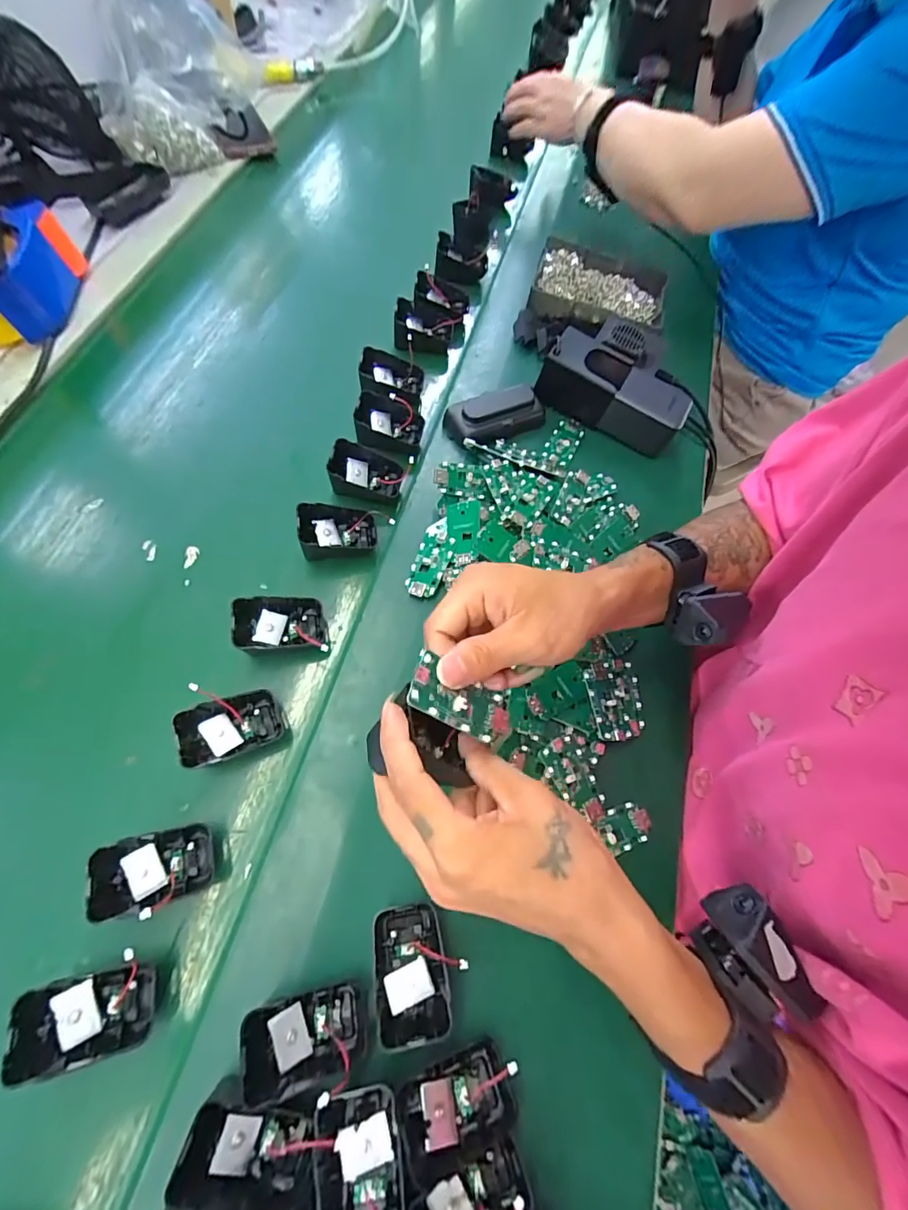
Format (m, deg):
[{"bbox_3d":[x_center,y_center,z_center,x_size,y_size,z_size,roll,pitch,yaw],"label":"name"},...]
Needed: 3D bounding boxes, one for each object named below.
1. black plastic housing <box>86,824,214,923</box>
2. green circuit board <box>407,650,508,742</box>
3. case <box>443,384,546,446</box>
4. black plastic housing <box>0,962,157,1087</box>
[{"bbox_3d":[-0.196,0.172,0.314,0.064,0.033,0.045,-13,70,-8],"label":"black plastic housing"},{"bbox_3d":[0.005,0.052,0.262,0.065,0.006,0.030,28,63,-28],"label":"green circuit board"},{"bbox_3d":[0.043,-0.201,0.503,0.104,0.027,0.051,-26,72,-13],"label":"case"},{"bbox_3d":[-0.216,0.242,0.281,0.068,0.018,0.045,12,54,-35],"label":"black plastic housing"}]

